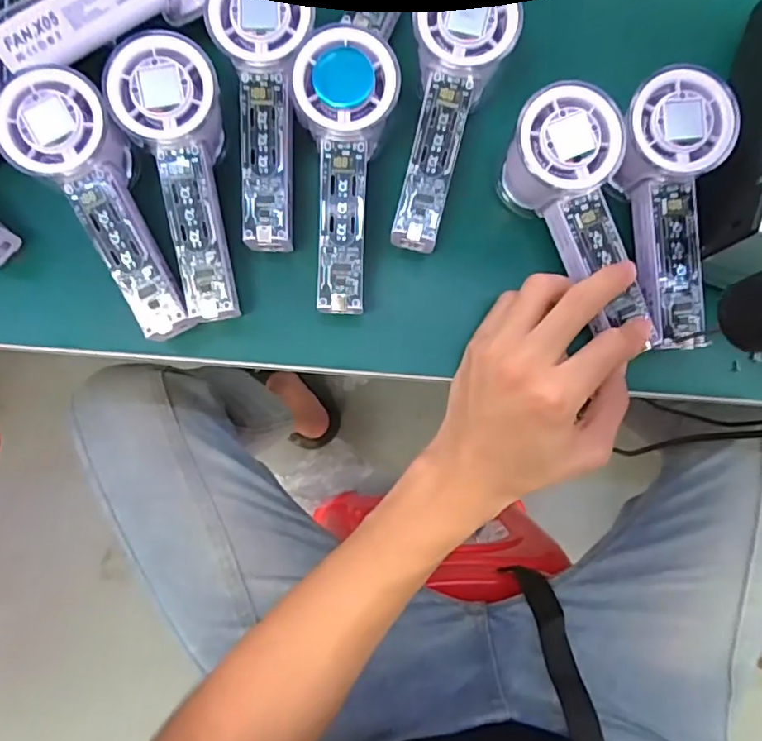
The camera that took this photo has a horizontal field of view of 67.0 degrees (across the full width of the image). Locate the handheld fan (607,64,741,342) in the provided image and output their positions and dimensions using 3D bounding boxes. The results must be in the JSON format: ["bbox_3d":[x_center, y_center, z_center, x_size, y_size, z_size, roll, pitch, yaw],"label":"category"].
[{"bbox_3d":[0.162,-0.088,0.322,0.052,0.036,0.144,-3,97,-2],"label":"handheld fan"}]

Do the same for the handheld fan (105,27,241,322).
[{"bbox_3d":[-0.107,-0.105,0.320,0.052,0.029,0.151,-10,98,-3],"label":"handheld fan"}]

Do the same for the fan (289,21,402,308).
[{"bbox_3d":[-0.020,-0.108,0.327,0.051,0.039,0.148,2,96,-1],"label":"fan"}]

